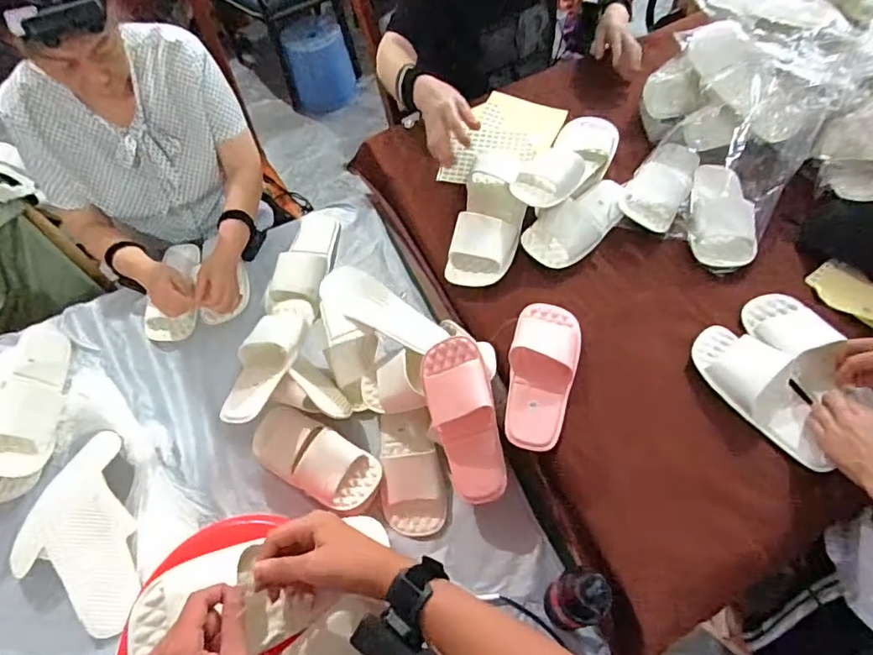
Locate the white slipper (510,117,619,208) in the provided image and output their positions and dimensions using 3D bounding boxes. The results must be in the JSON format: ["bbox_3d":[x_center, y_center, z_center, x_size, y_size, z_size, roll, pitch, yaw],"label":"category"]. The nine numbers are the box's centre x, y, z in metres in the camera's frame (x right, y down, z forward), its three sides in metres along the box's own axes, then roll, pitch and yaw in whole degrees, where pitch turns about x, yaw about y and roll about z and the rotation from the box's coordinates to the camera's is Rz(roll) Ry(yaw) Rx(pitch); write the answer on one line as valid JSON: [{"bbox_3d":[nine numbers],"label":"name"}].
[{"bbox_3d":[0.245,-0.308,0.998,0.116,0.080,0.292,27,51,19],"label":"white slipper"}]

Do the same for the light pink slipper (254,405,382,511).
[{"bbox_3d":[-0.199,0.202,0.857,0.238,0.062,0.098,26,65,19],"label":"light pink slipper"}]

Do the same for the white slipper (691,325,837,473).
[{"bbox_3d":[0.465,0.086,0.763,0.105,0.053,0.241,-28,61,-12],"label":"white slipper"}]

